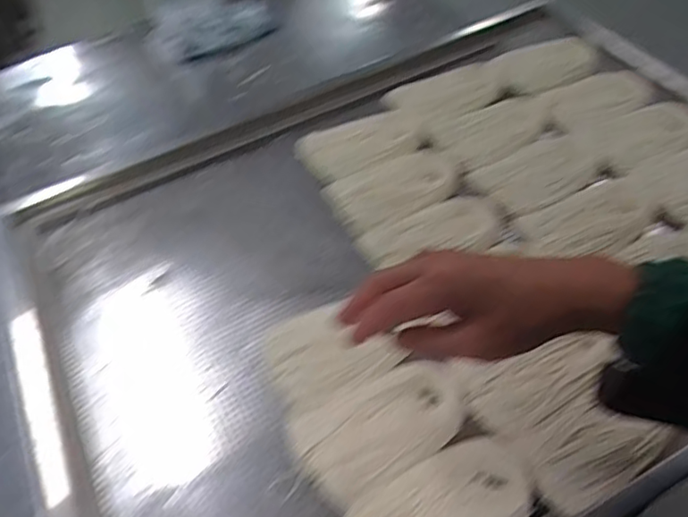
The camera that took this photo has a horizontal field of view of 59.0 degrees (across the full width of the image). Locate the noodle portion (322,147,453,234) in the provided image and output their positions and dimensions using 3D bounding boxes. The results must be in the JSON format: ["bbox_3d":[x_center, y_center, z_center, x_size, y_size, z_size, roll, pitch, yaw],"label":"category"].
[{"bbox_3d":[0.058,-0.076,0.687,0.147,0.026,0.080,-23,50,-13],"label":"noodle portion"}]

